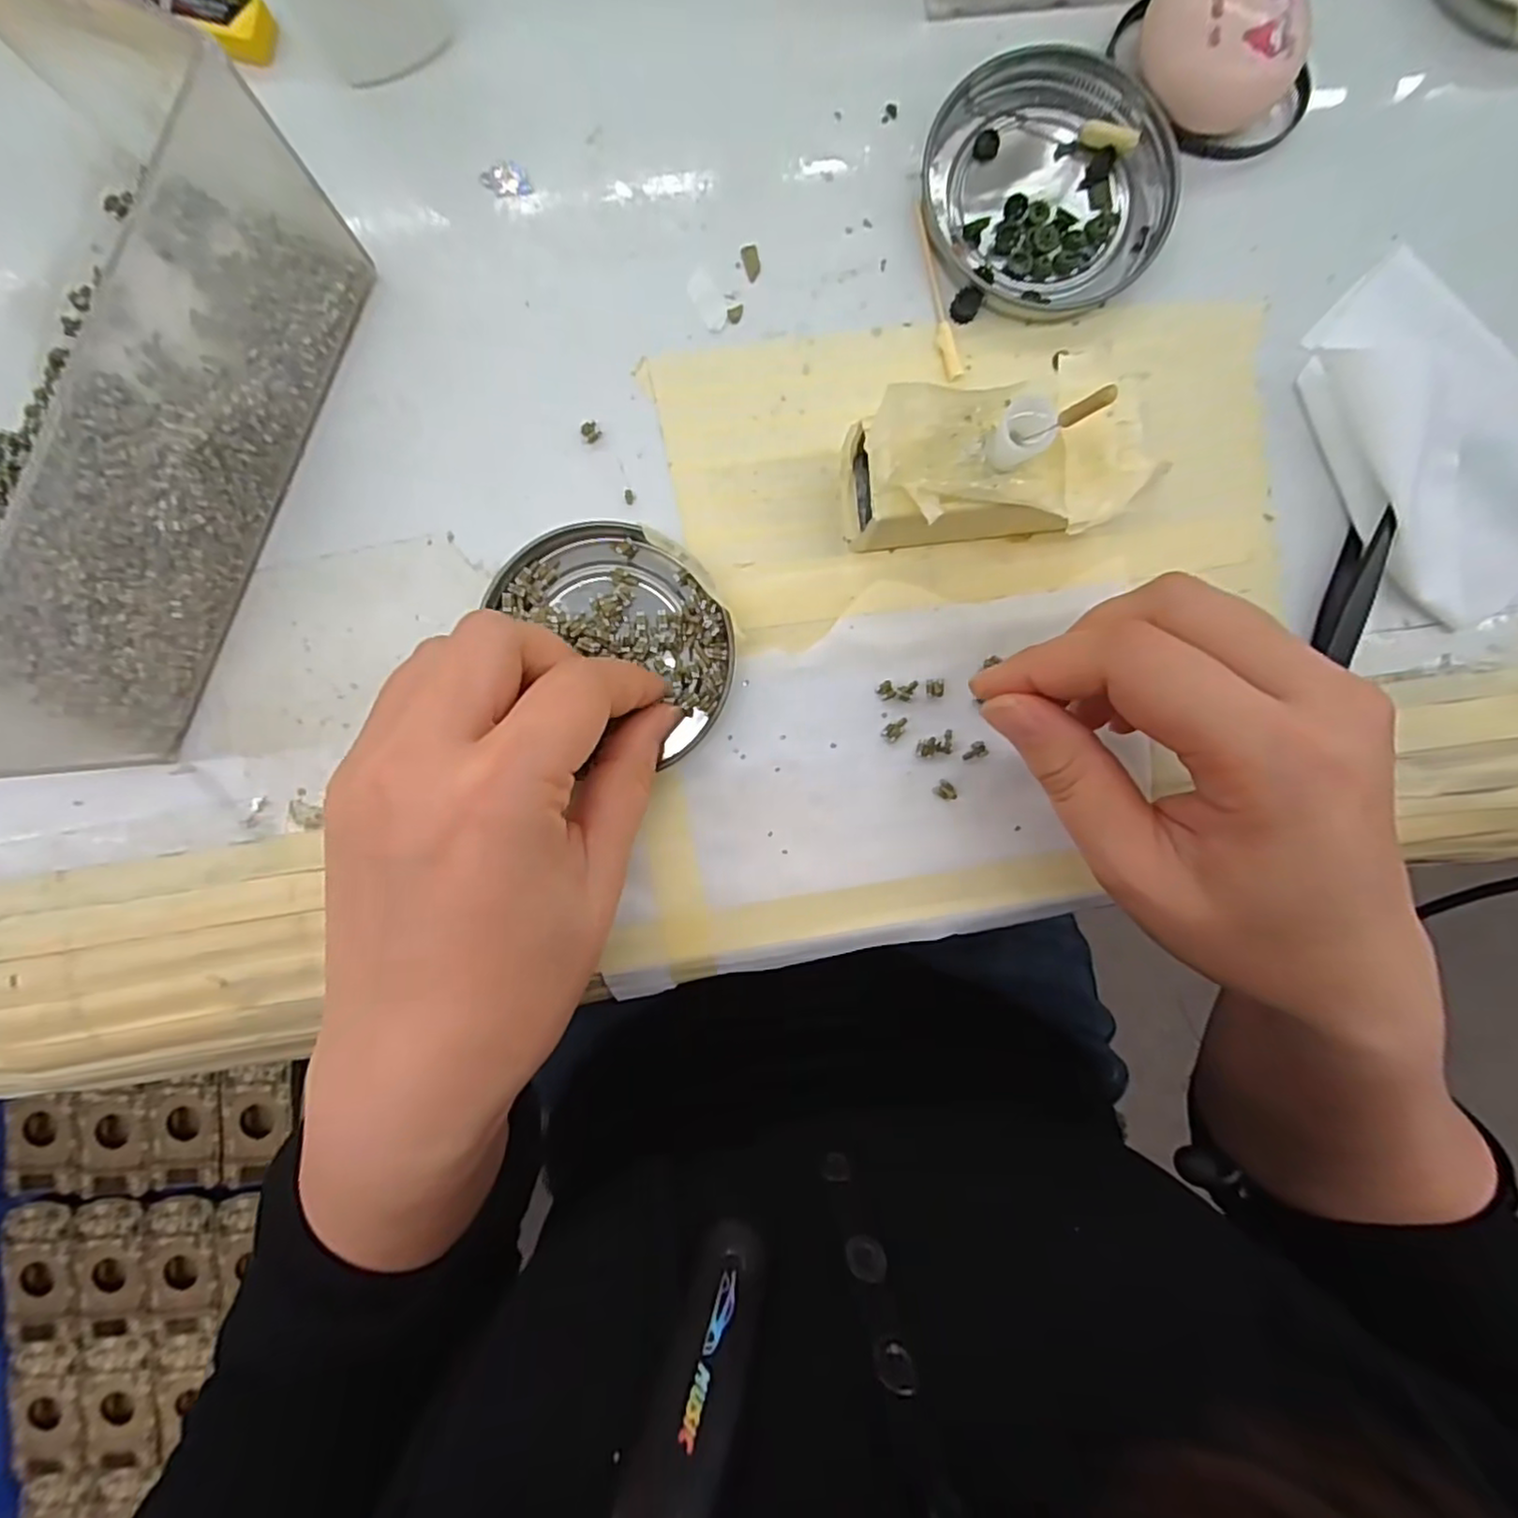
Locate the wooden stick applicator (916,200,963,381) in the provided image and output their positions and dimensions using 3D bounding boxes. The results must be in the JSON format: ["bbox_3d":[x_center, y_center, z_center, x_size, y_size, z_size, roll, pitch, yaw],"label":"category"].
[{"bbox_3d":[0.057,-0.151,0.220,0.006,0.004,0.057,-15,92,-1],"label":"wooden stick applicator"}]

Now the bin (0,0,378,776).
[{"bbox_3d":[-0.196,-0.106,0.185,0.102,0.067,0.204,23,91,-1],"label":"bin"}]

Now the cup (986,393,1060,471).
[{"bbox_3d":[0.070,-0.086,0.182,0.014,0.017,0.013,0,90,-2],"label":"cup"}]

